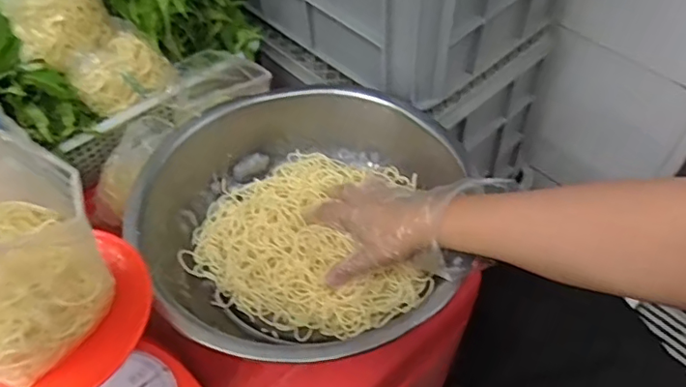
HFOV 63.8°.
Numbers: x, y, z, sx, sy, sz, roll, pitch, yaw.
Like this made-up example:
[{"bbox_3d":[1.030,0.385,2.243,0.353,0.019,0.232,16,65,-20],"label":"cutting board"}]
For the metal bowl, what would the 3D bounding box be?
[{"bbox_3d":[-0.044,0.017,0.628,0.359,0.106,0.326,-34,58,-25],"label":"metal bowl"}]

